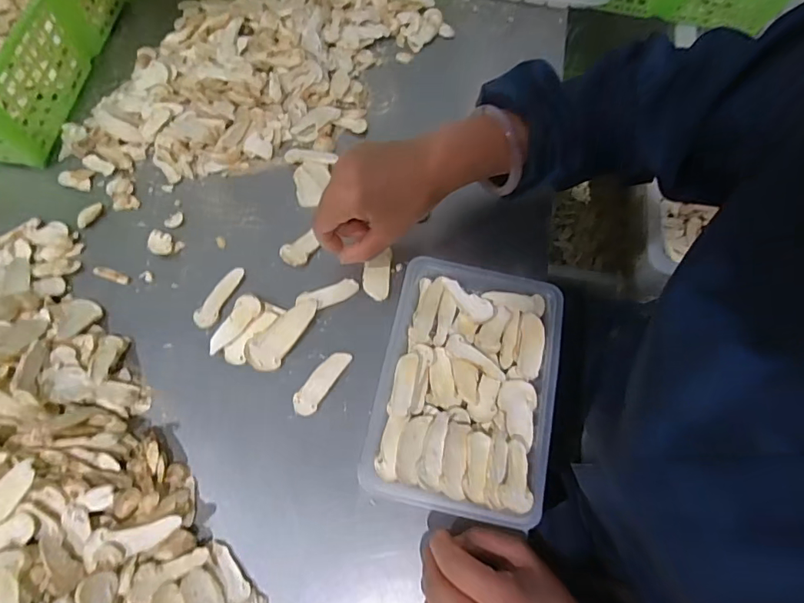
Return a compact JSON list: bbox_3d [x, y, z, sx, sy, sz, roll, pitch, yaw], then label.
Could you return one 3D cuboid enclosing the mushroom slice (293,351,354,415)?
[{"bbox_3d":[-0.071,0.070,0.416,0.021,0.005,0.064,31,71,11],"label":"mushroom slice"}]

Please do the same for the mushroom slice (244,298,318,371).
[{"bbox_3d":[-0.109,0.027,0.427,0.032,0.012,0.077,30,71,11],"label":"mushroom slice"}]

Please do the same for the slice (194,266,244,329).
[{"bbox_3d":[-0.171,-0.004,0.447,0.020,0.009,0.065,30,71,11],"label":"slice"}]

